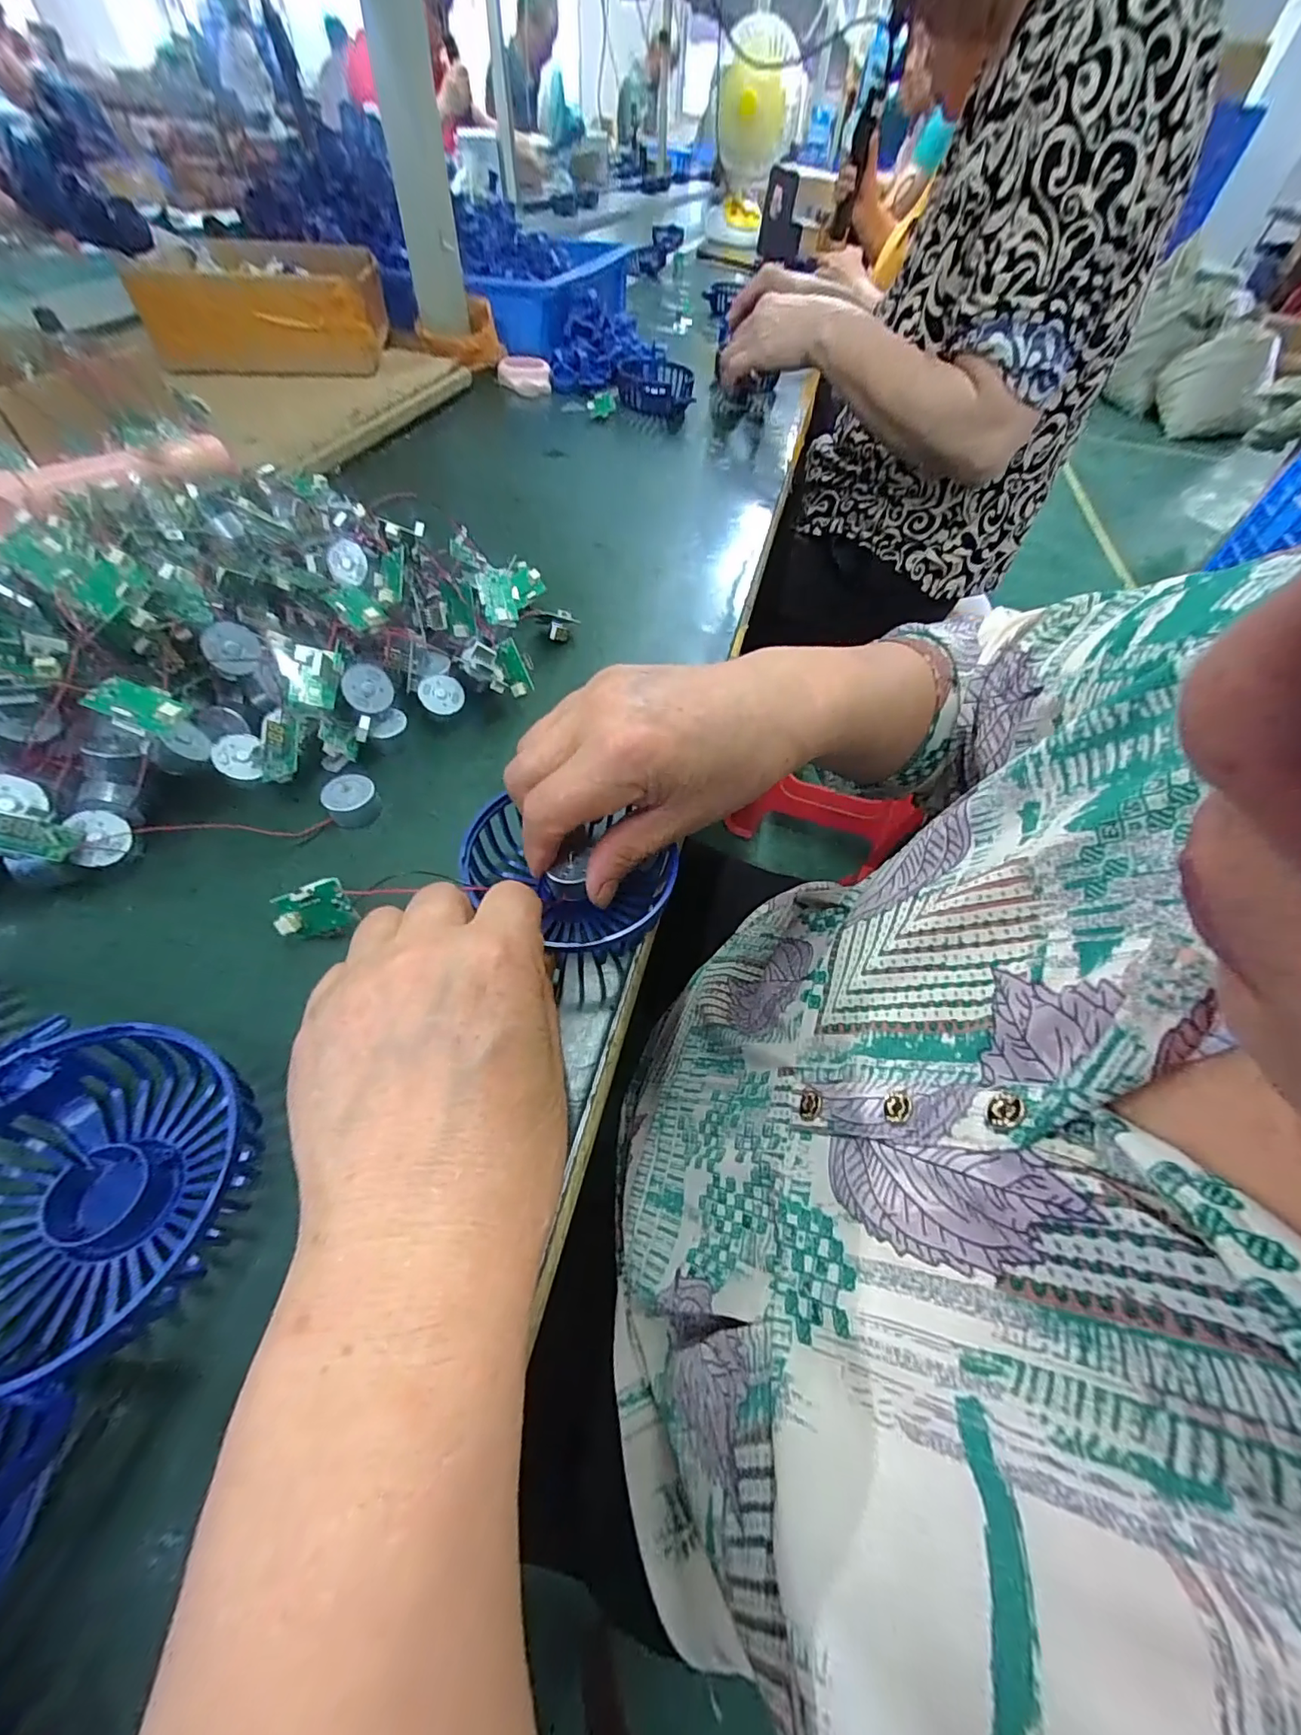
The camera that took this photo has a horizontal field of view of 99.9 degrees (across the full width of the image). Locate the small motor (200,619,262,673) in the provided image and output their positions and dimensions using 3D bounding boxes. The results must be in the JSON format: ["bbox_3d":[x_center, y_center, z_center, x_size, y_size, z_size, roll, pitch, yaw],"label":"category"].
[{"bbox_3d":[-0.206,-0.108,0.269,0.023,0.023,0.012,-22,33,-25],"label":"small motor"}]

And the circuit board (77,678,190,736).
[{"bbox_3d":[-0.214,-0.068,0.229,0.031,0.010,0.021,23,48,-11],"label":"circuit board"}]

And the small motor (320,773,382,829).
[{"bbox_3d":[-0.146,-0.033,0.268,0.023,0.016,0.020,-28,60,-23],"label":"small motor"}]

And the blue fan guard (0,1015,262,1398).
[{"bbox_3d":[-0.174,0.093,0.164,0.080,0.035,0.093,-1,54,-6],"label":"blue fan guard"}]

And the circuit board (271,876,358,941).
[{"bbox_3d":[-0.139,0.019,0.226,0.030,0.026,0.006,-16,27,-1],"label":"circuit board"}]

